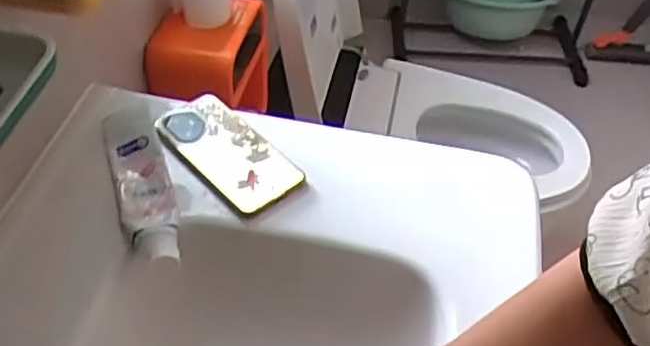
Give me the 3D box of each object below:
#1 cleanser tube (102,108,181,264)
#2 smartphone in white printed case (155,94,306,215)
[{"bbox_3d":[-0.173,0.006,0.632,0.050,0.026,0.193,-13,49,-15],"label":"cleanser tube"},{"bbox_3d":[-0.099,-0.025,0.662,0.077,0.018,0.161,-33,57,-30],"label":"smartphone in white printed case"}]

